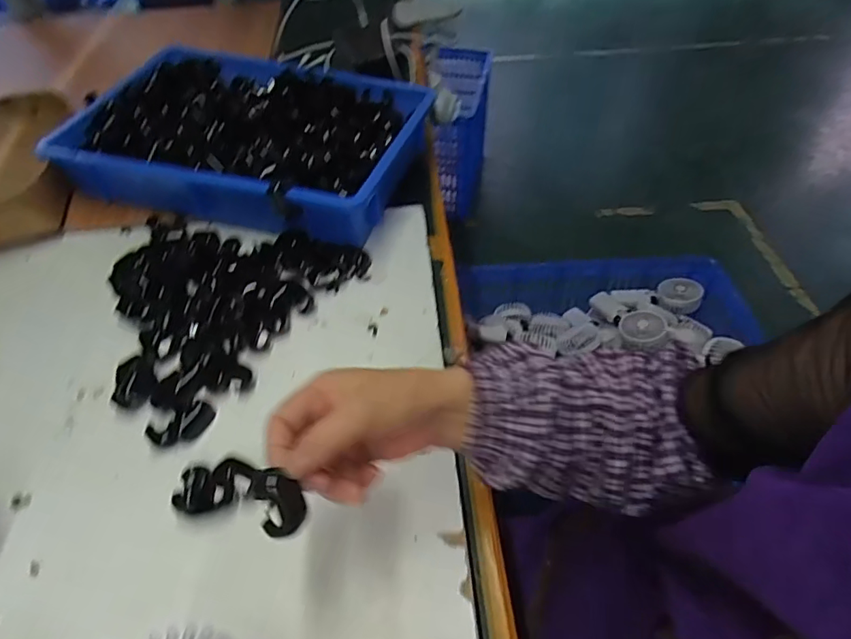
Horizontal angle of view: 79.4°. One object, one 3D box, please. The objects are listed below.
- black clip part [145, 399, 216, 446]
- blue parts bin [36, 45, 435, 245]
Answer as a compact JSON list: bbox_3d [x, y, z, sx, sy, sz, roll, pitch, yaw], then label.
[{"bbox_3d":[-0.216,0.093,0.457,0.029,0.009,0.054,35,60,27],"label":"black clip part"},{"bbox_3d":[-0.228,-0.239,0.684,0.405,0.088,0.275,13,52,12],"label":"blue parts bin"}]

